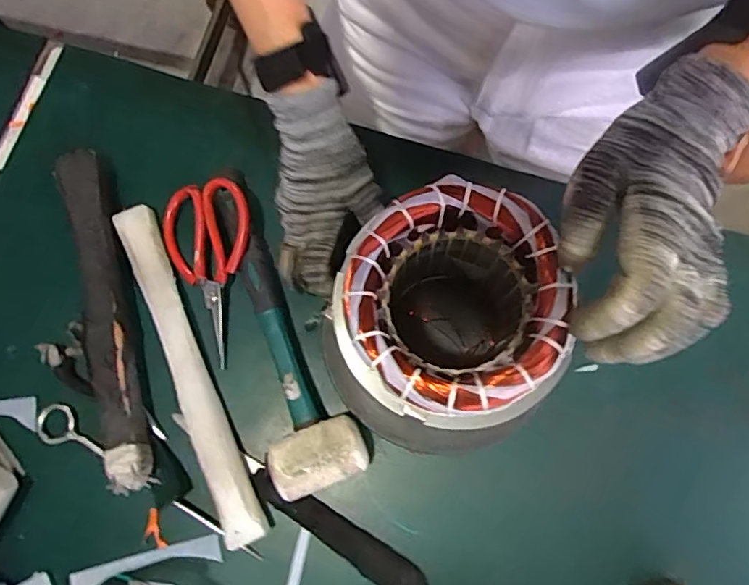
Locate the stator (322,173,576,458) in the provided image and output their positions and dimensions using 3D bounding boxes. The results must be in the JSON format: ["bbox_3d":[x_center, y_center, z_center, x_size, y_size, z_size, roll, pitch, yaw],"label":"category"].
[{"bbox_3d":[0.043,0.017,0.371,0.127,0.156,0.127,27,78,6],"label":"stator"}]

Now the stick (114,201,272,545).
[{"bbox_3d":[-0.159,0.062,0.455,0.032,0.030,0.299,-23,78,-5],"label":"stick"}]

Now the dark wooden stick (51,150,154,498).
[{"bbox_3d":[-0.233,0.016,0.455,0.046,0.031,0.290,-13,77,-3],"label":"dark wooden stick"}]

